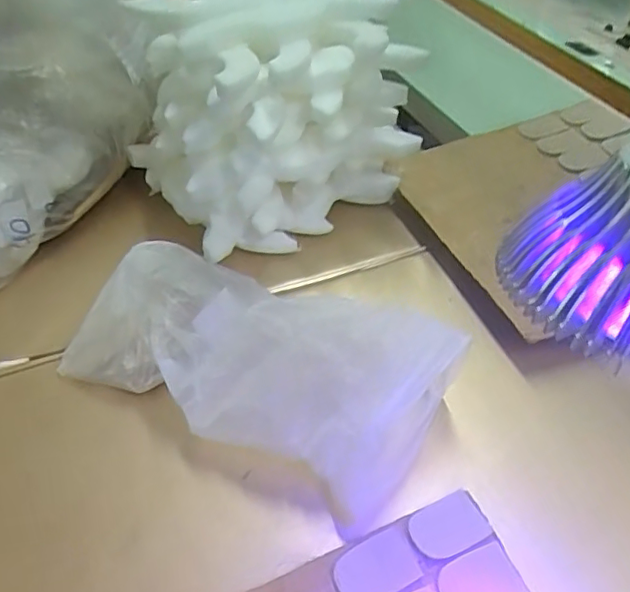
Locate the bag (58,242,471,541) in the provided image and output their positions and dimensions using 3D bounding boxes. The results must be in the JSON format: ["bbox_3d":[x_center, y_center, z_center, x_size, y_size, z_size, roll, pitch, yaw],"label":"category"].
[{"bbox_3d":[-0.045,0.033,0.419,0.263,0.079,0.131,23,48,21],"label":"bag"}]

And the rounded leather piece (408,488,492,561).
[{"bbox_3d":[0.081,0.141,0.359,0.048,0.005,0.032,-19,48,-19],"label":"rounded leather piece"}]

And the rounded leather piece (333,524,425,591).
[{"bbox_3d":[0.036,0.158,0.341,0.049,0.004,0.033,-19,48,-19],"label":"rounded leather piece"}]

